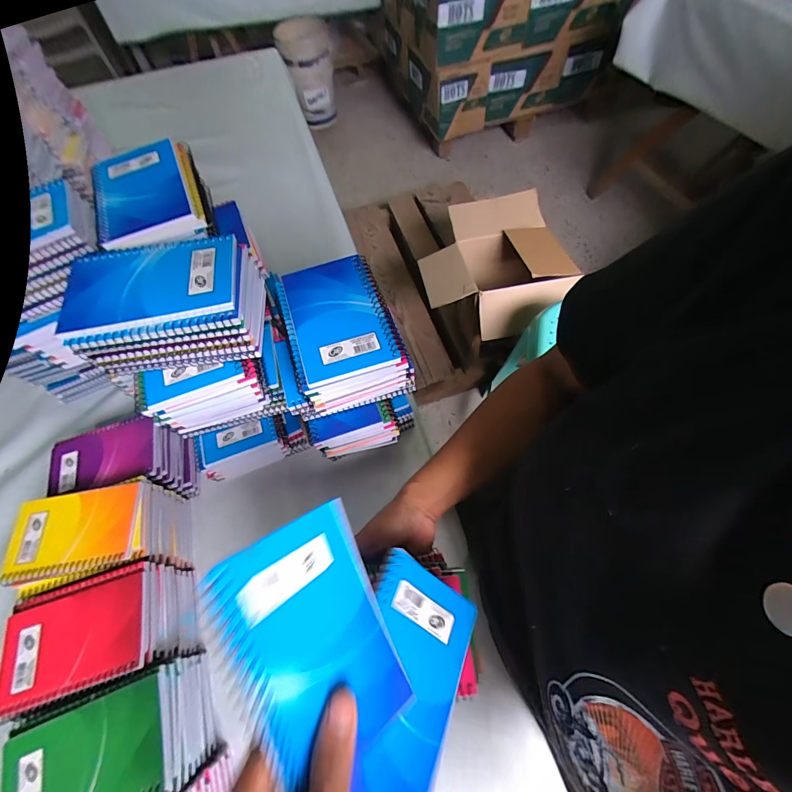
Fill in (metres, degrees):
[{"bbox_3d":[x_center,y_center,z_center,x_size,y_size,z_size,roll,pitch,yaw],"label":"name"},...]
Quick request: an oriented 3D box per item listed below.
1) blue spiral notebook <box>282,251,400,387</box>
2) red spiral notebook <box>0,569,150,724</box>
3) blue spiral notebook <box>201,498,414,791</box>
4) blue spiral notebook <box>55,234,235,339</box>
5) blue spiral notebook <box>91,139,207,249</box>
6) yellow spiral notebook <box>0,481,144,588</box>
[{"bbox_3d":[-0.054,-0.074,0.326,0.079,0.005,0.128,-17,64,-6],"label":"blue spiral notebook"},{"bbox_3d":[-0.302,0.228,0.336,0.128,0.008,0.083,-17,64,-6],"label":"red spiral notebook"},{"bbox_3d":[-0.043,0.134,0.197,0.088,0.008,0.126,-17,83,-47],"label":"blue spiral notebook"},{"bbox_3d":[-0.194,-0.092,0.286,0.129,0.007,0.085,-11,63,-3],"label":"blue spiral notebook"},{"bbox_3d":[-0.241,-0.192,0.340,0.084,0.015,0.137,-26,65,-10],"label":"blue spiral notebook"},{"bbox_3d":[-0.343,0.143,0.383,0.128,0.008,0.083,-12,63,-3],"label":"yellow spiral notebook"}]

